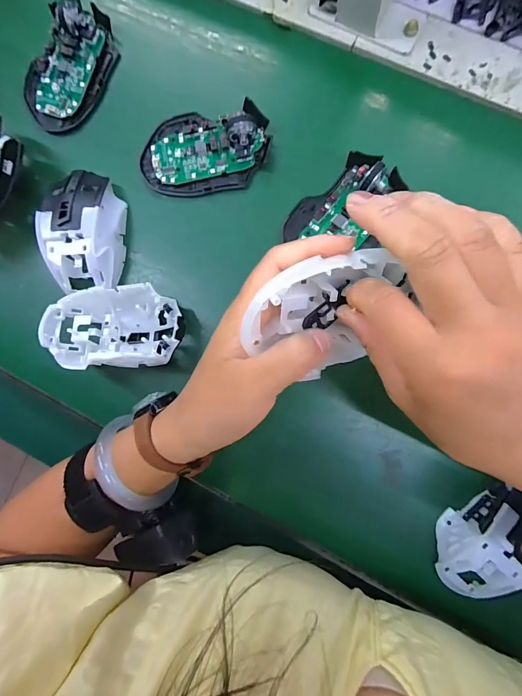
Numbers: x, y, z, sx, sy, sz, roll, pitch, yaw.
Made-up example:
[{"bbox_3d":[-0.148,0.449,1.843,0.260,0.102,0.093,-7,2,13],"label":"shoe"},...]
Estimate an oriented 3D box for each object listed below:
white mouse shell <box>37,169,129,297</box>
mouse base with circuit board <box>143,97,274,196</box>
[{"bbox_3d":[-0.152,-0.102,0.307,0.065,0.037,0.106,-7,88,5],"label":"white mouse shell"},{"bbox_3d":[-0.051,-0.174,0.305,0.112,0.023,0.068,-4,88,5],"label":"mouse base with circuit board"}]

